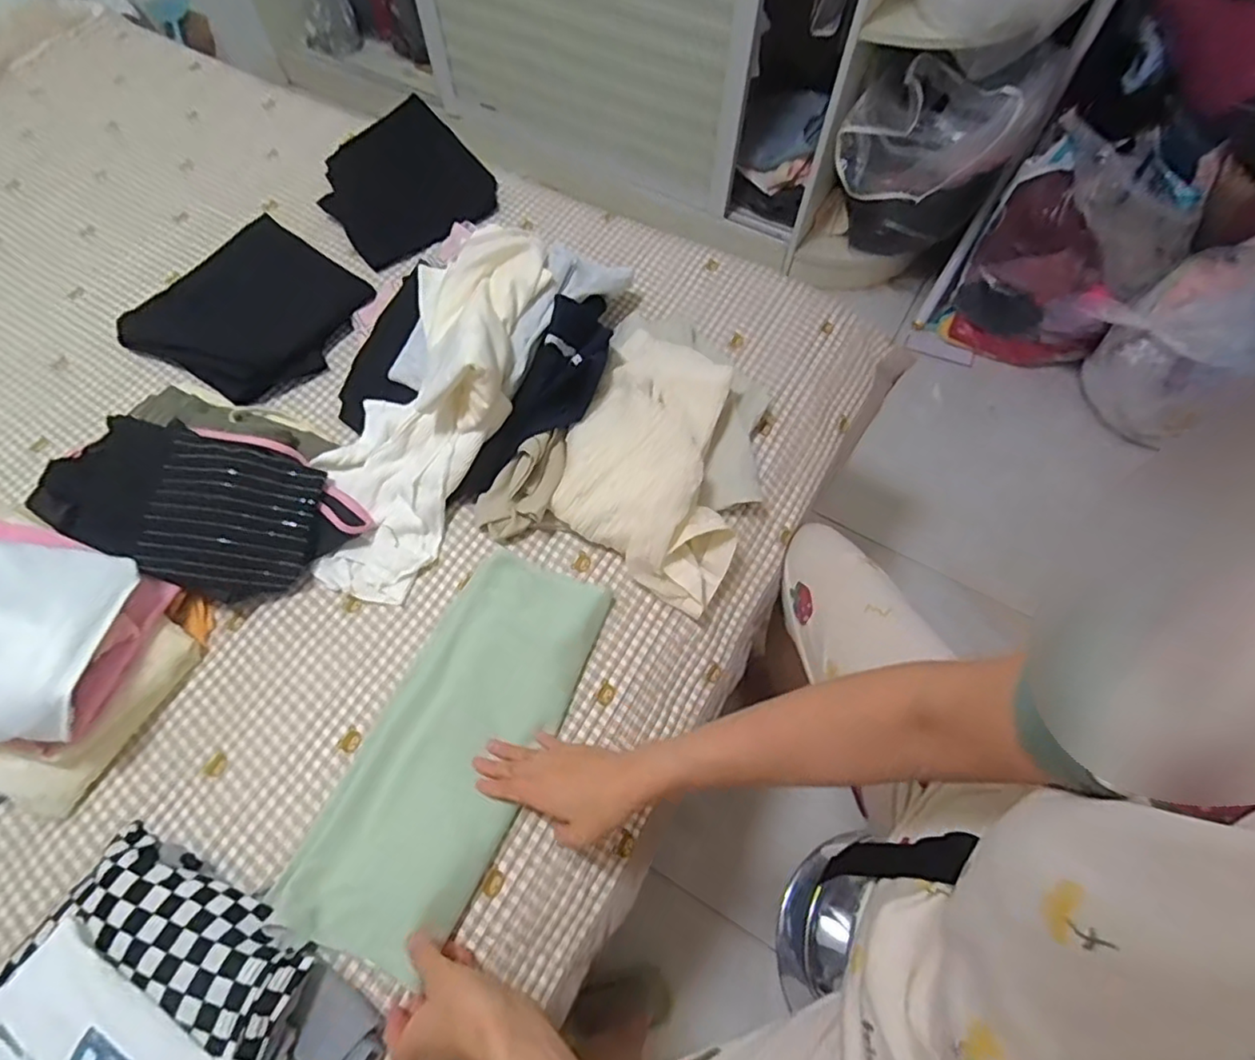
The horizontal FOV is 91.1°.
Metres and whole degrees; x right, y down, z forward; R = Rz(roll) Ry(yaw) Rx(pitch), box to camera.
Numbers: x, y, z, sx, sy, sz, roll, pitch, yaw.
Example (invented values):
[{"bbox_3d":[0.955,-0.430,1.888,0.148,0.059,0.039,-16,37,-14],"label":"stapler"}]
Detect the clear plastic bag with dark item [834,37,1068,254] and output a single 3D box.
[{"bbox_3d":[0.674,-0.831,1.430,0.390,0.439,0.129,13,63,6],"label":"clear plastic bag with dark item"}]

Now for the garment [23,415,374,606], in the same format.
[{"bbox_3d":[-0.478,-0.027,0.707,0.315,0.085,0.180,21,64,10],"label":"garment"}]

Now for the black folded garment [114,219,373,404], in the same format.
[{"bbox_3d":[-0.532,-0.313,0.880,0.246,0.048,0.259,30,66,14],"label":"black folded garment"}]

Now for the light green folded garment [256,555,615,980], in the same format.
[{"bbox_3d":[-0.165,0.203,0.612,0.166,0.028,0.392,24,64,11],"label":"light green folded garment"}]

